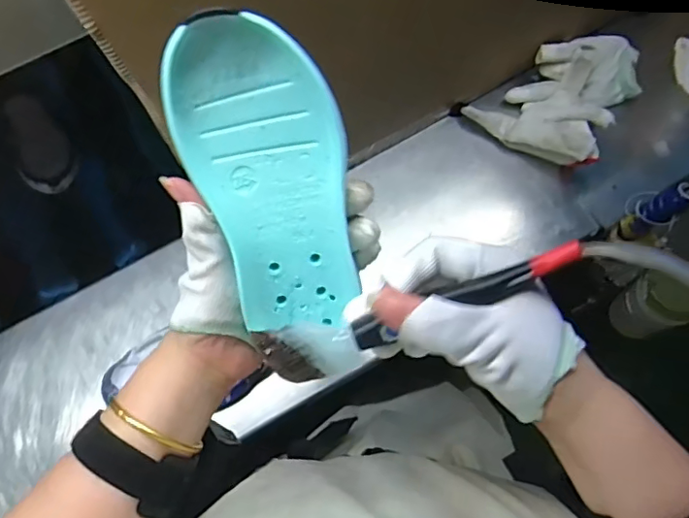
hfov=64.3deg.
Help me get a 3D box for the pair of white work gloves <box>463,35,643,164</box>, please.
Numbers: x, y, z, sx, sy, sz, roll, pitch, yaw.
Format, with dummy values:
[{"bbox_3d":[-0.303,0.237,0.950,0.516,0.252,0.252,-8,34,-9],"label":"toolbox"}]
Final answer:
[{"bbox_3d":[0.260,-0.209,0.648,0.153,0.052,0.189,35,76,10],"label":"pair of white work gloves"}]

